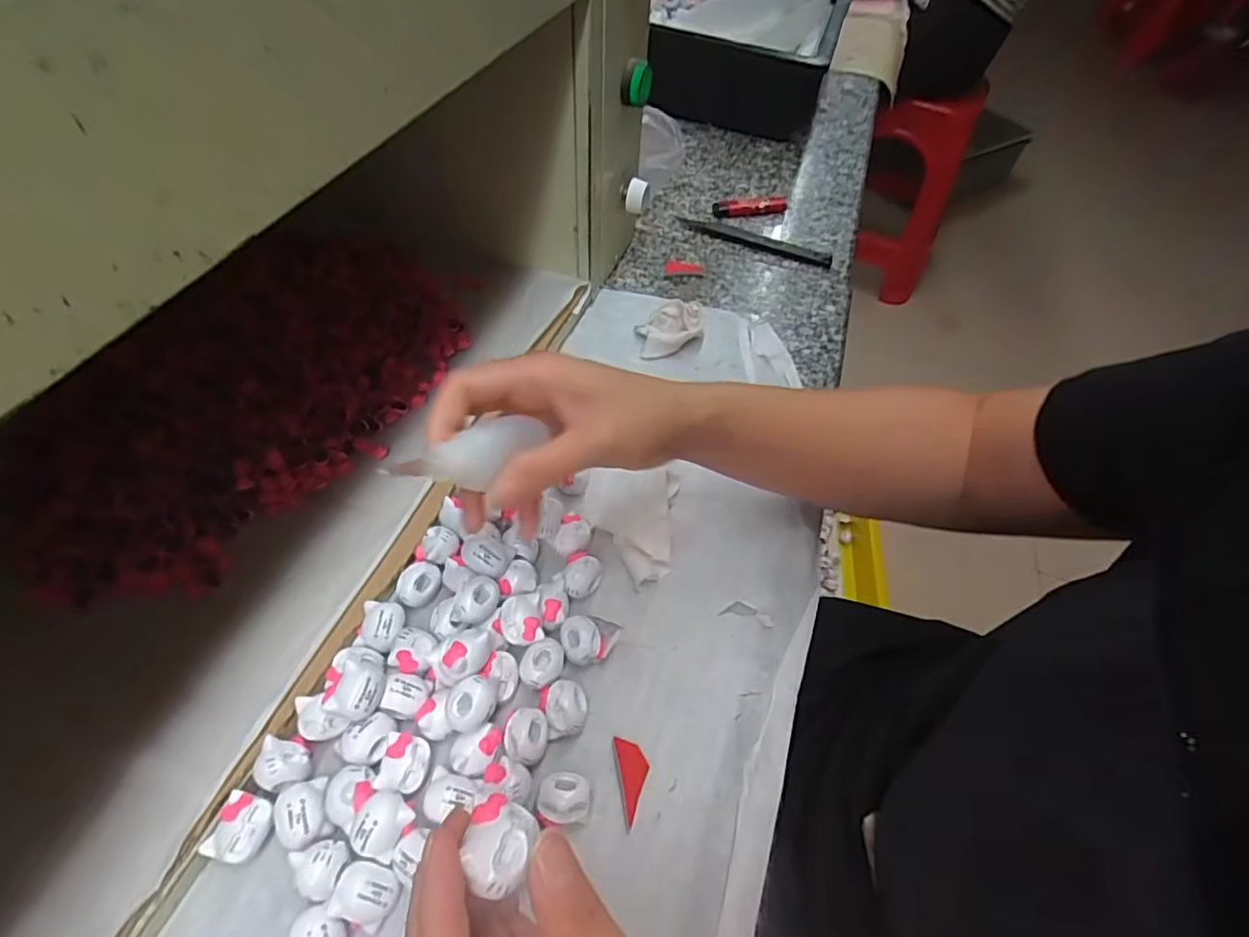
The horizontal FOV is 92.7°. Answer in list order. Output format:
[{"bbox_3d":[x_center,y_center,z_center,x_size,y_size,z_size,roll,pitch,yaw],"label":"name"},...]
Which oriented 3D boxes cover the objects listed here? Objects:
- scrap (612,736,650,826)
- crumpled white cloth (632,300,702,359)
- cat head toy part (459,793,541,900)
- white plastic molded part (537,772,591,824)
[{"bbox_3d":[0.005,0.148,0.285,0.014,0.004,0.036,-9,58,-8],"label":"scrap"},{"bbox_3d":[0.036,-0.110,0.470,0.041,0.014,0.071,38,60,20],"label":"crumpled white cloth"},{"bbox_3d":[-0.037,0.112,0.178,0.020,0.012,0.024,11,57,4],"label":"cat head toy part"},{"bbox_3d":[-0.027,0.151,0.273,0.023,0.014,0.020,9,57,3],"label":"white plastic molded part"}]

